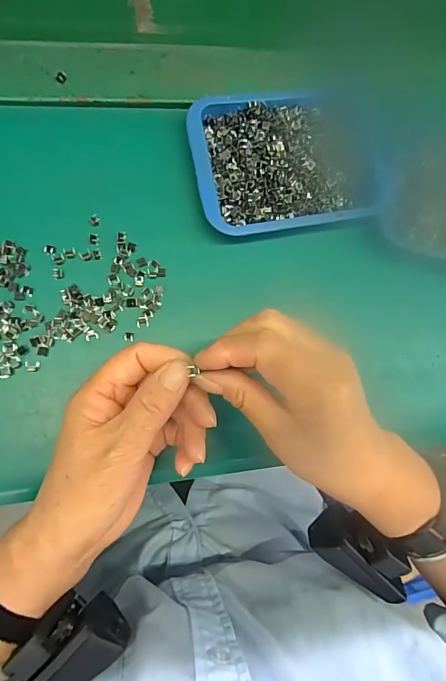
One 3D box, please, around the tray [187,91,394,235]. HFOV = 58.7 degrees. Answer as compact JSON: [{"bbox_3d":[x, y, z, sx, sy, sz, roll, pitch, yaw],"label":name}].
[{"bbox_3d":[0.056,-0.149,0.327,0.159,0.018,0.117,-10,84,-9],"label":"tray"}]

